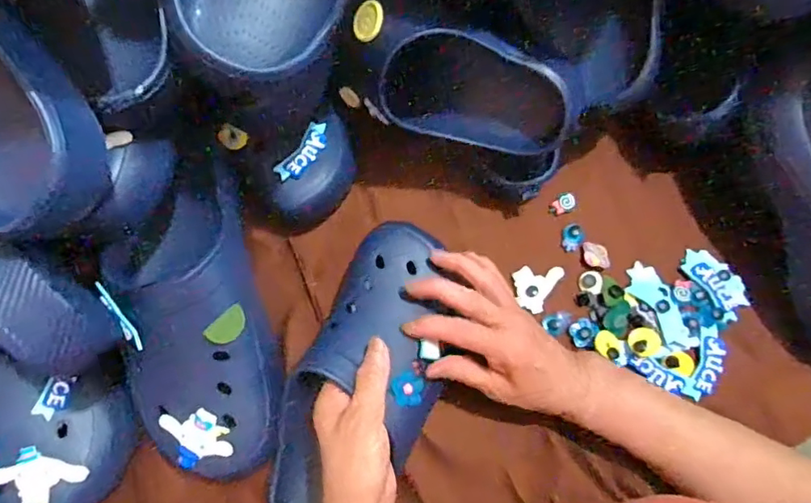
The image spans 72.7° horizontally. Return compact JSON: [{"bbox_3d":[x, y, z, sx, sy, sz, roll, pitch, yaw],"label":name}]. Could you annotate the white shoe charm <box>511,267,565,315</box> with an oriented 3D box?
[{"bbox_3d":[0.117,0.032,0.486,0.042,0.006,0.040,7,74,2],"label":"white shoe charm"}]

